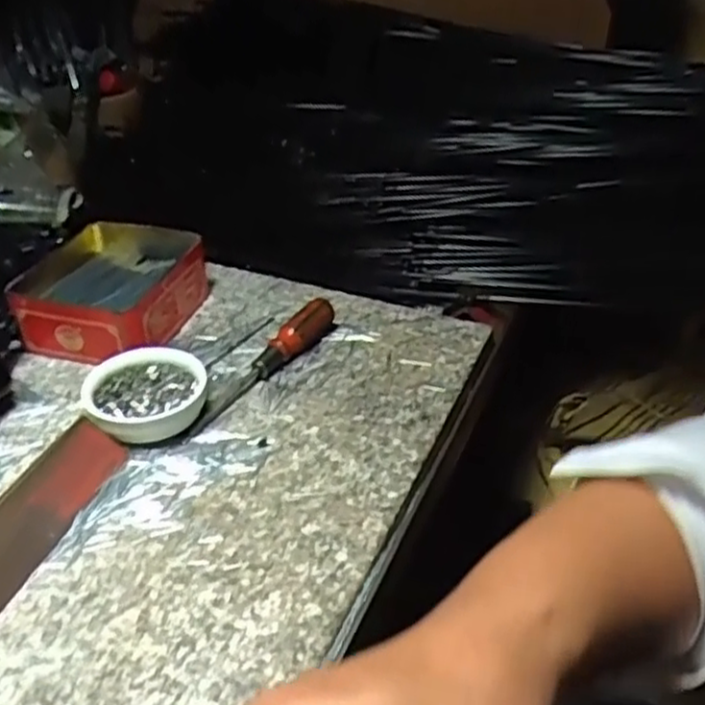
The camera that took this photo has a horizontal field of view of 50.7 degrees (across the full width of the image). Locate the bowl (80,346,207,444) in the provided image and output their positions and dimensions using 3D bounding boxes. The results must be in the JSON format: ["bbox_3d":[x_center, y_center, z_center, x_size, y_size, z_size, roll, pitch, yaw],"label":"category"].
[{"bbox_3d":[-0.126,0.026,0.455,0.071,0.029,0.065,0,35,0],"label":"bowl"}]

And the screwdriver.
[{"bbox_3d":[-0.056,0.005,0.493,0.019,0.027,0.144,18,39,24],"label":"screwdriver"}]

